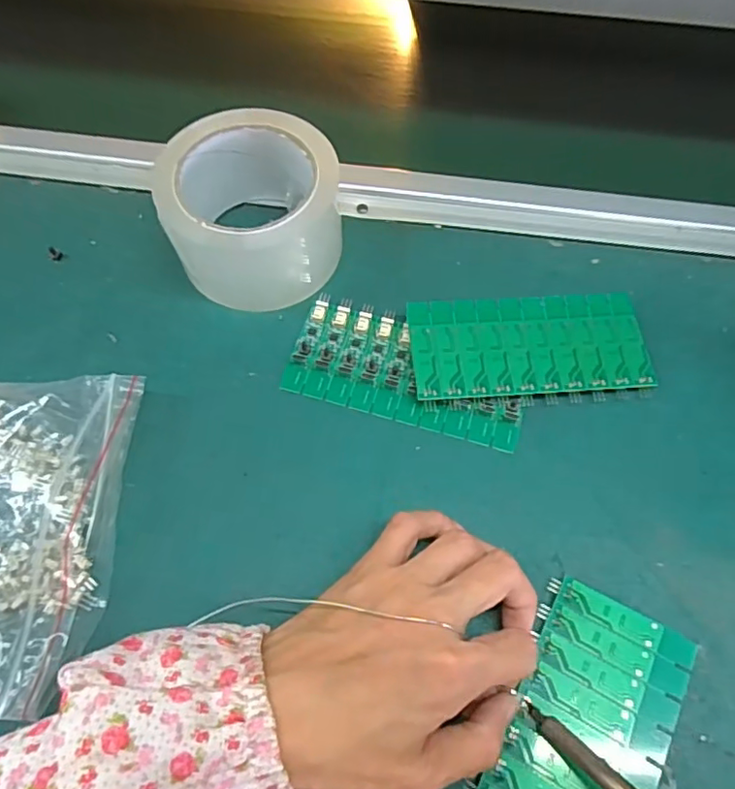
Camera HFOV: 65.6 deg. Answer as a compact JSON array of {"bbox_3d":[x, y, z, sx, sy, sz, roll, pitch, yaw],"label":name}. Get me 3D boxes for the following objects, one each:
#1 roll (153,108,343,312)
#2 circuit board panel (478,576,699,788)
[{"bbox_3d":[-0.067,-0.111,0.348,0.098,0.063,0.098,0,64,-1],"label":"roll"},{"bbox_3d":[0.090,0.156,0.244,0.061,0.009,0.137,28,66,13],"label":"circuit board panel"}]

